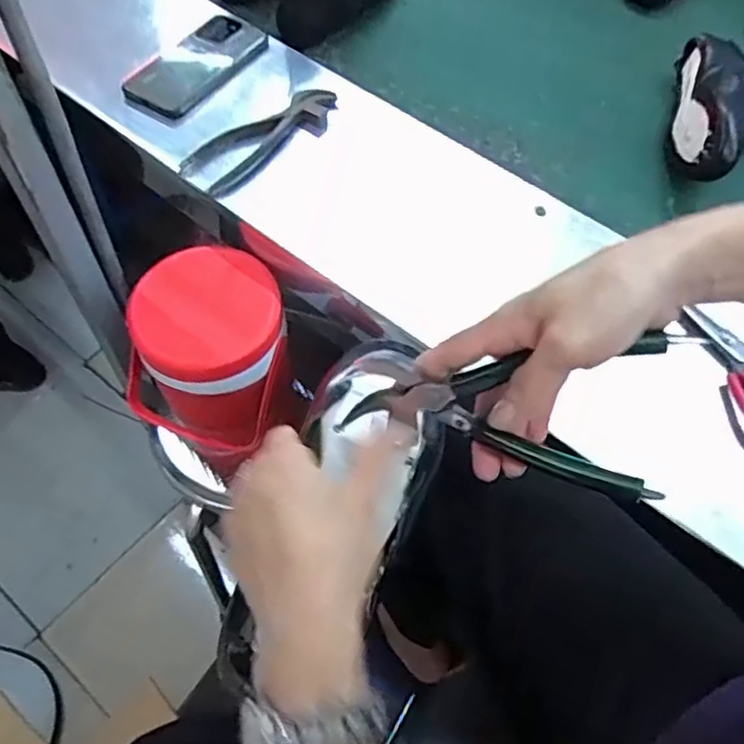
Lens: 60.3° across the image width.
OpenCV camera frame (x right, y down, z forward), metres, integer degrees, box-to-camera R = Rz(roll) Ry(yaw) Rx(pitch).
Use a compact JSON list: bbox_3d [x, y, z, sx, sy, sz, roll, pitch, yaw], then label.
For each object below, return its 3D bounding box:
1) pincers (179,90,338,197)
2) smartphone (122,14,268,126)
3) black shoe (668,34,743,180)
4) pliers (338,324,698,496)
[{"bbox_3d":[-0.117,-0.252,0.676,0.185,0.015,0.067,-38,69,-22],"label":"pincers"},{"bbox_3d":[-0.195,-0.346,0.724,0.089,0.017,0.181,32,63,12],"label":"smartphone"},{"bbox_3d":[0.416,-0.281,0.717,0.140,0.075,0.215,14,61,4],"label":"black shoe"},{"bbox_3d":[0.074,0.013,0.357,0.181,0.098,0.022,9,30,10],"label":"pliers"}]

